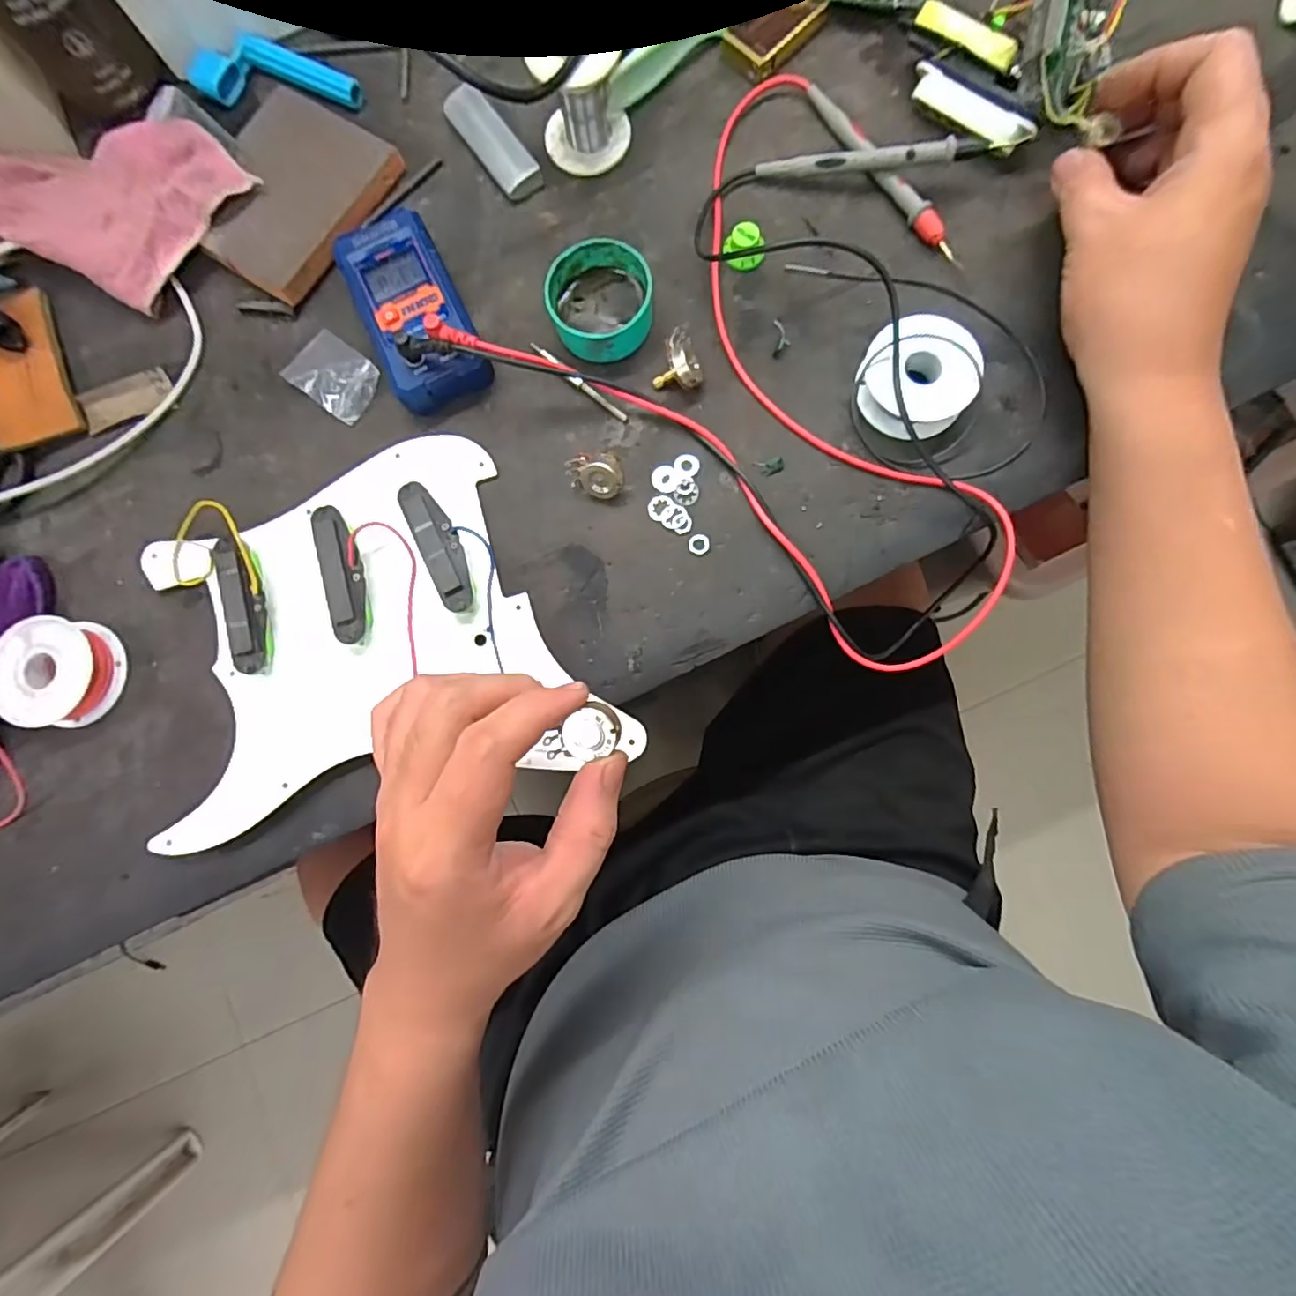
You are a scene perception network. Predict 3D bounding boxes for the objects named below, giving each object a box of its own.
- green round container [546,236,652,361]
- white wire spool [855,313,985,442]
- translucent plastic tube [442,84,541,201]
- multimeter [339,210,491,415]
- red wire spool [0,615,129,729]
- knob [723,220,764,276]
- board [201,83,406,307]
[{"bbox_3d":[-0.028,-0.202,0.344,0.059,0.027,0.061,0,84,3],"label":"green round container"},{"bbox_3d":[0.151,-0.150,0.327,0.057,0.028,0.058,0,84,3],"label":"white wire spool"},{"bbox_3d":[-0.099,-0.323,0.372,0.025,0.015,0.078,-36,83,-1],"label":"translucent plastic tube"},{"bbox_3d":[-0.140,-0.199,0.350,0.056,0.026,0.116,-26,83,0],"label":"multimeter"},{"bbox_3d":[-0.340,0.015,0.336,0.056,0.024,0.060,0,84,3],"label":"red wire spool"},{"bbox_3d":[0.058,-0.240,0.349,0.023,0.013,0.021,0,84,3],"label":"knob"},{"bbox_3d":[-0.229,-0.287,0.368,0.105,0.017,0.117,32,87,6],"label":"board"}]

